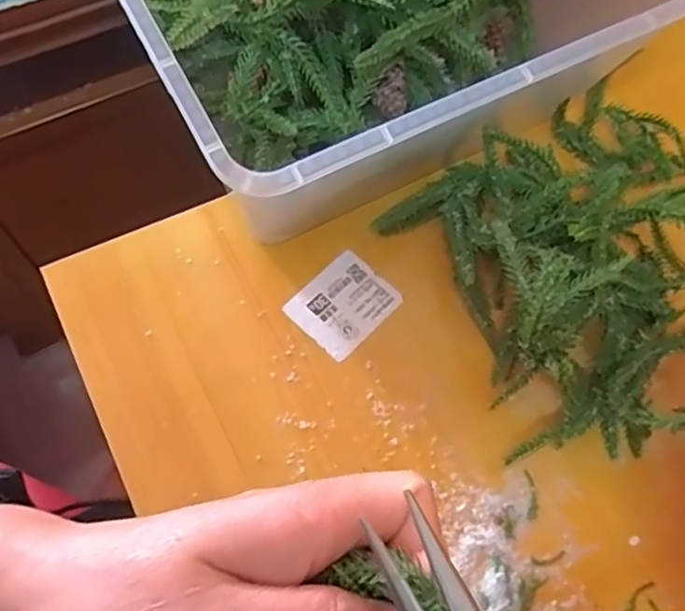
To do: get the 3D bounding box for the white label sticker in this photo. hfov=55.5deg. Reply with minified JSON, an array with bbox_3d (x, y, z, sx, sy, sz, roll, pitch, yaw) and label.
[{"bbox_3d":[0.001,-0.001,0.393,0.048,0.004,0.058,42,70,15],"label":"white label sticker"}]

